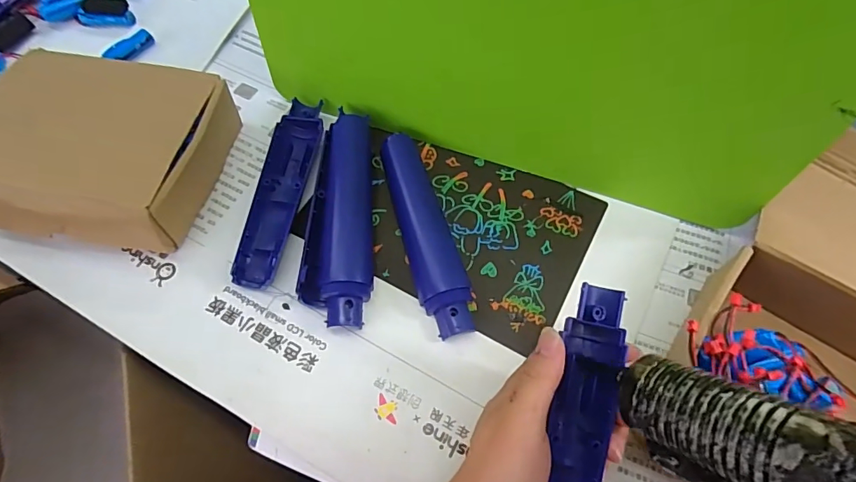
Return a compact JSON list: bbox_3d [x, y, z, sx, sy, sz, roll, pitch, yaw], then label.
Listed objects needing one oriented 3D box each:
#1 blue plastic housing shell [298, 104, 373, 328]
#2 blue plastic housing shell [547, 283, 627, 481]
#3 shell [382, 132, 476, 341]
[{"bbox_3d":[-0.064,-0.021,0.354,0.047,0.022,0.172,1,65,2],"label":"blue plastic housing shell"},{"bbox_3d":[0.083,0.110,0.257,0.033,0.016,0.167,12,83,6],"label":"blue plastic housing shell"},{"bbox_3d":[-0.001,-0.010,0.356,0.038,0.016,0.168,-14,66,-5],"label":"shell"}]

